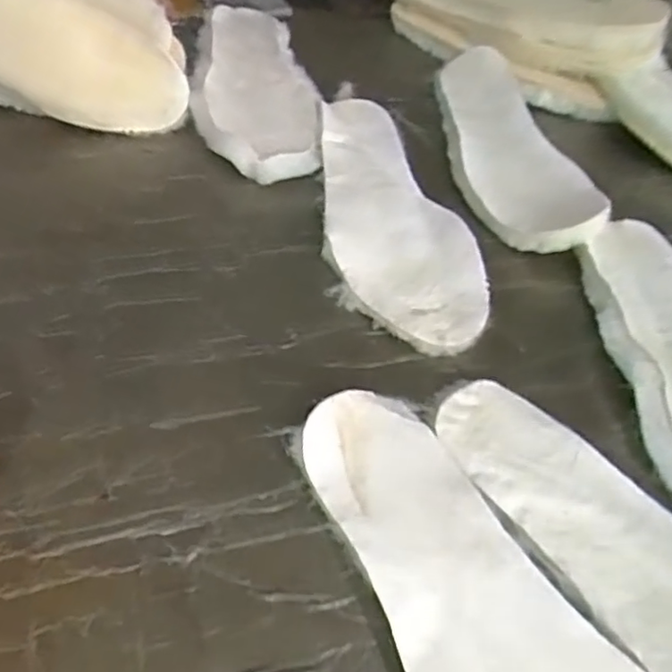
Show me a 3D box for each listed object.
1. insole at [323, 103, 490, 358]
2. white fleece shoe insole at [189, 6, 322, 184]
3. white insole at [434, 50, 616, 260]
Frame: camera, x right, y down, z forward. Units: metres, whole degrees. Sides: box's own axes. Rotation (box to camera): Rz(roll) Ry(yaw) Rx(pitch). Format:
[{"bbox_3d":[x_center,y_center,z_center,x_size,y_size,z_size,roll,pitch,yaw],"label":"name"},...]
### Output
[{"bbox_3d":[0.028,-0.097,0.447,0.092,0.011,0.274,-12,51,-10],"label":"insole"},{"bbox_3d":[-0.072,-0.226,0.554,0.103,0.035,0.281,-1,47,-6],"label":"white fleece shoe insole"},{"bbox_3d":[0.134,-0.162,0.501,0.093,0.027,0.269,-13,50,-5],"label":"white insole"}]

